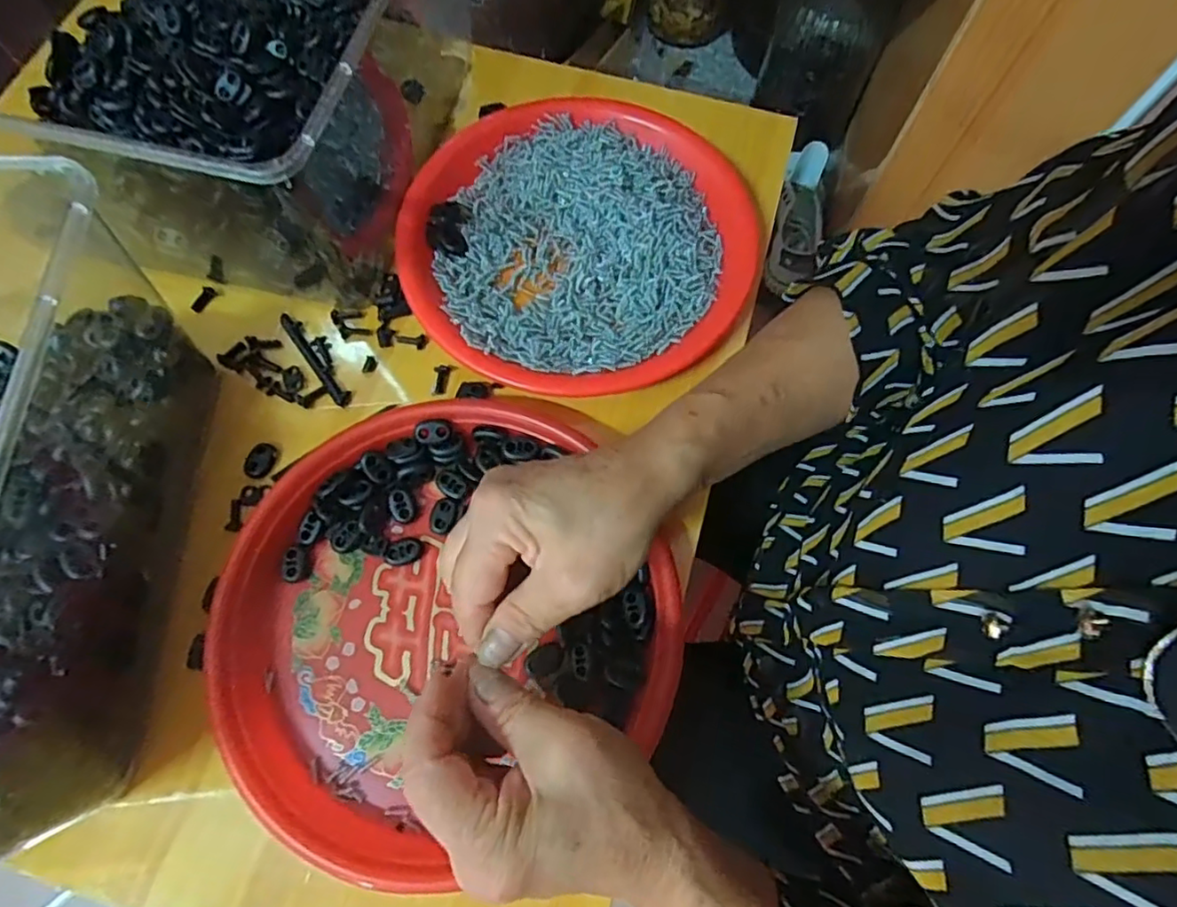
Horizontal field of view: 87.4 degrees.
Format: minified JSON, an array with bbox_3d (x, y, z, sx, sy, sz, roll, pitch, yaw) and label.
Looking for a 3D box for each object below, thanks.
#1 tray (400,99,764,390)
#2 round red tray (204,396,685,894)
[{"bbox_3d":[-0.006,-0.142,0.404,0.221,0.026,0.219,0,70,0],"label":"tray"},{"bbox_3d":[-0.080,0.081,0.332,0.228,0.028,0.217,0,70,0],"label":"round red tray"}]

